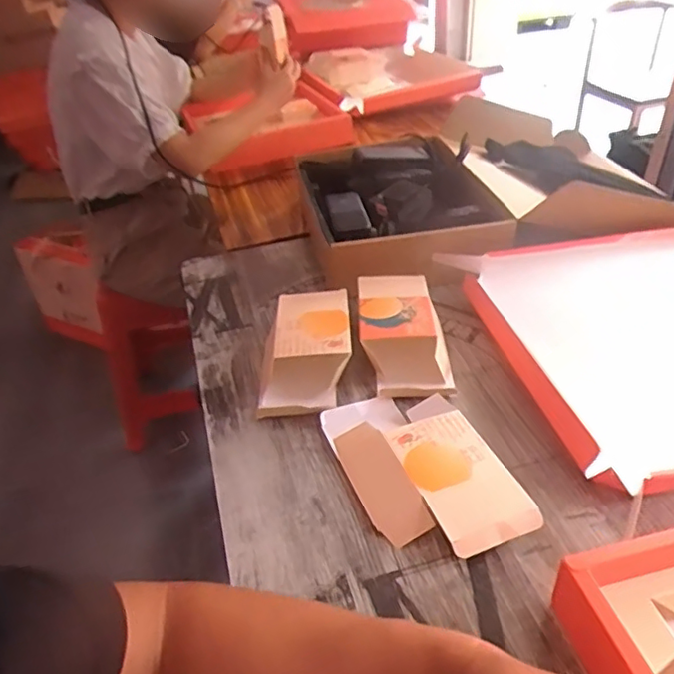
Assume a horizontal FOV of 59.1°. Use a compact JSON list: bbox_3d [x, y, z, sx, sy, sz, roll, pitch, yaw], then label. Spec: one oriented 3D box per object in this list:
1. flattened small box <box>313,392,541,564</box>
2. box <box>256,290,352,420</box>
[{"bbox_3d":[0.078,0.122,0.563,0.127,0.027,0.203,-16,37,-15],"label":"flattened small box"},{"bbox_3d":[-0.034,0.015,0.690,0.105,0.054,0.185,0,36,7],"label":"box"}]

